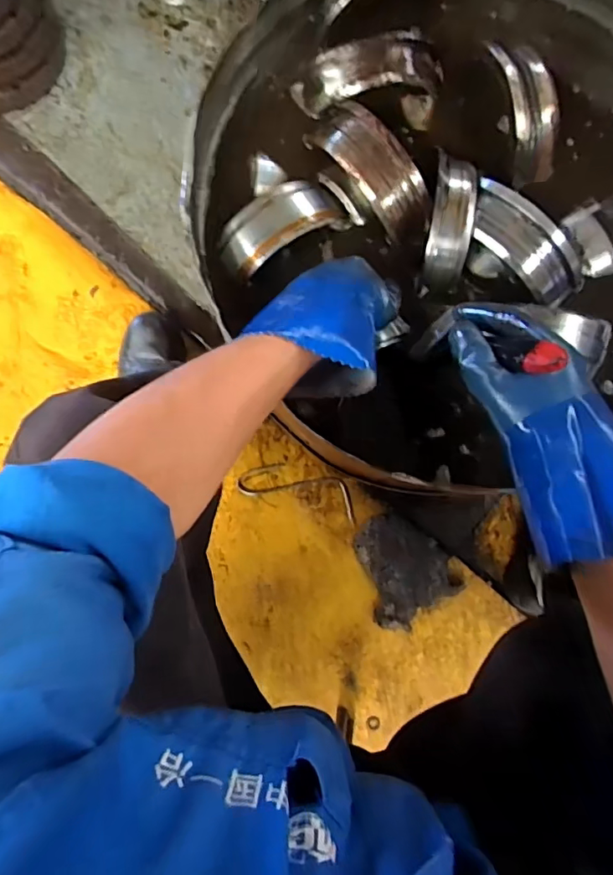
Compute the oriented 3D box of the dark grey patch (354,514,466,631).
[{"bbox_3d":[0.157,0.224,0.900,0.158,0.038,0.182,-37,88,-3],"label":"dark grey patch"}]

